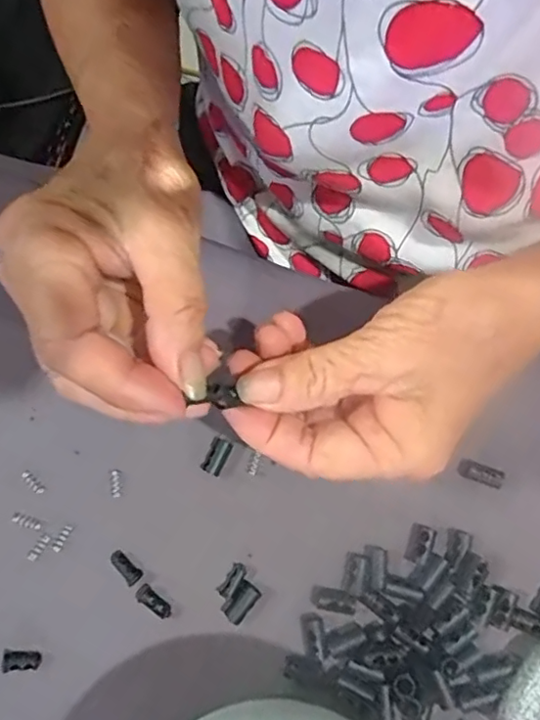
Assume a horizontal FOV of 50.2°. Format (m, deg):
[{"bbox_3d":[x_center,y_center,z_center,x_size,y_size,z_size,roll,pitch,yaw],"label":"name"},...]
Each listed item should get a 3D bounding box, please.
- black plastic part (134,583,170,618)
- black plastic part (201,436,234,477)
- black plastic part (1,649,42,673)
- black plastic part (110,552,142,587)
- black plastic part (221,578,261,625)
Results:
[{"bbox_3d":[-0.056,0.116,0.276,0.019,0.006,0.008,37,78,8],"label":"black plastic part"},{"bbox_3d":[-0.027,0.049,0.291,0.011,0.007,0.018,26,77,5],"label":"black plastic part"},{"bbox_3d":[-0.115,0.139,0.267,0.017,0.005,0.009,-1,76,-2],"label":"black plastic part"},{"bbox_3d":[-0.070,0.100,0.278,0.008,0.007,0.017,-44,81,-11],"label":"black plastic part"},{"bbox_3d":[-0.014,0.116,0.276,0.012,0.006,0.019,39,78,8],"label":"black plastic part"}]

